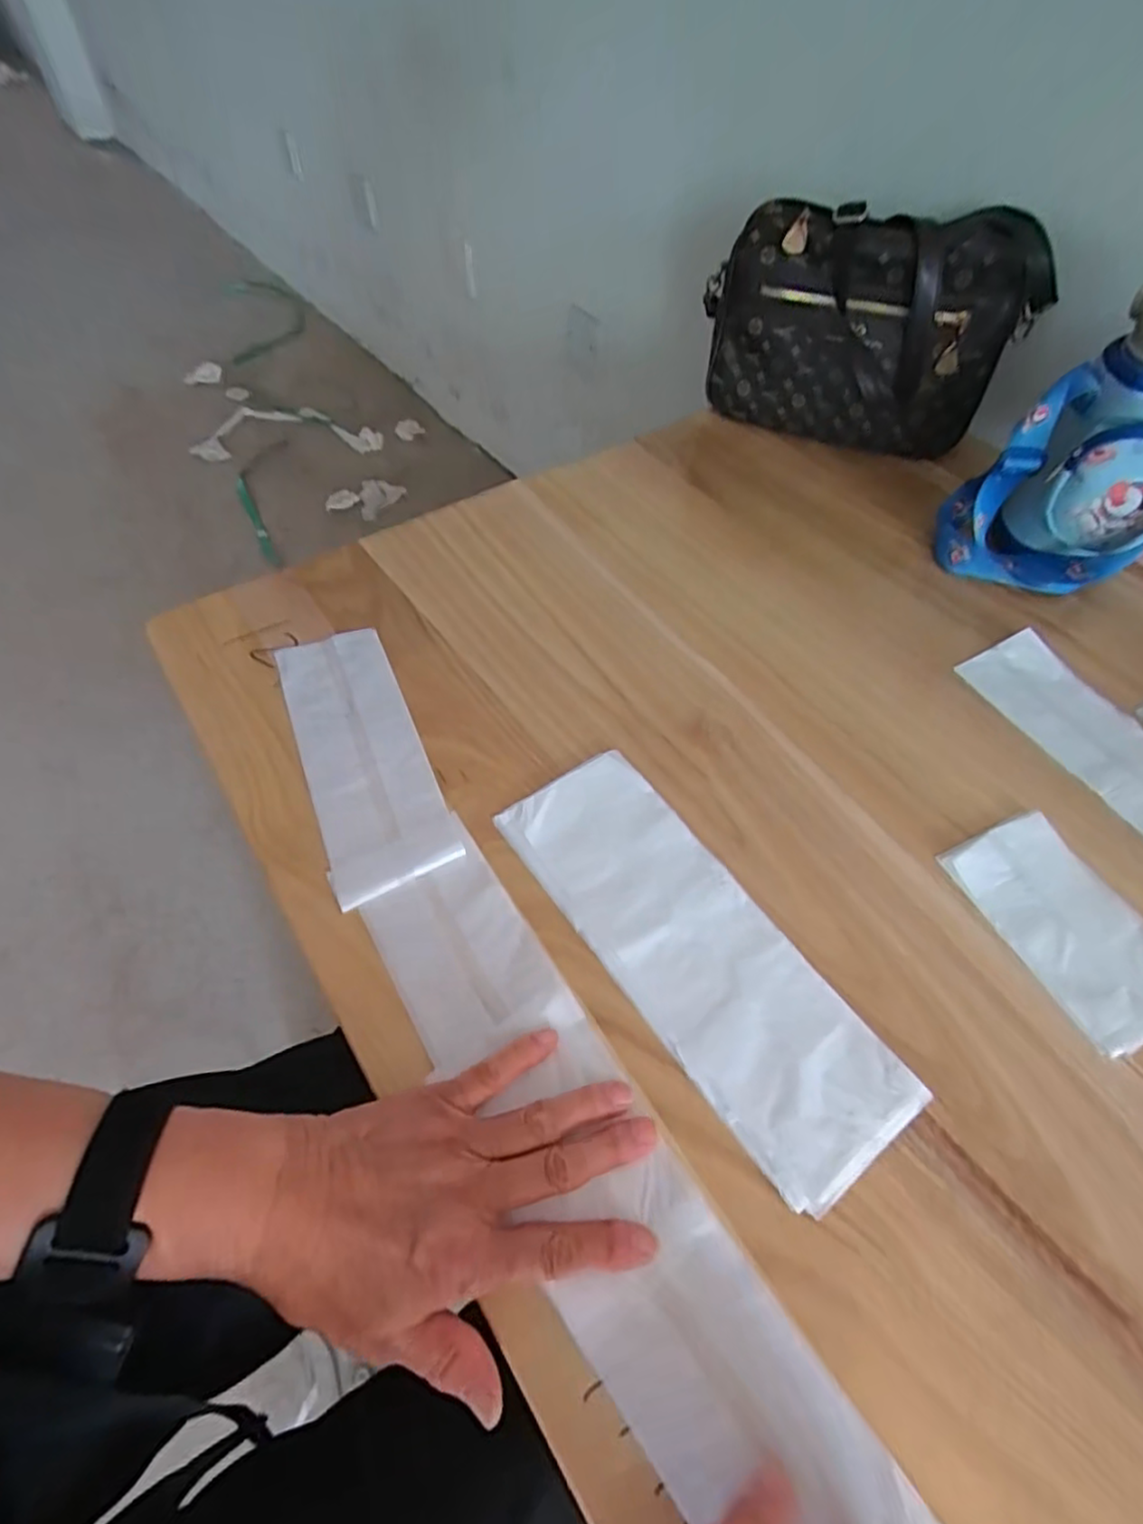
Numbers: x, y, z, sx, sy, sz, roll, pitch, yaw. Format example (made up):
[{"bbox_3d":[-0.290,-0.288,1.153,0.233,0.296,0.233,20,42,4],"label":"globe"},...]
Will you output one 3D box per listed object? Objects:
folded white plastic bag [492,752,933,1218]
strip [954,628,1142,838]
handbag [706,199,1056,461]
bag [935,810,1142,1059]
[{"bbox_3d":[0.067,0.100,0.369,0.093,0.007,0.251,-31,61,-21],"label":"folded white plastic bag"},{"bbox_3d":[0.379,0.006,0.446,0.077,0.008,0.248,-22,59,-16],"label":"strip"},{"bbox_3d":[0.256,-0.377,0.608,0.278,0.180,0.074,15,56,9],"label":"handbag"},{"bbox_3d":[0.287,0.092,0.384,0.082,0.005,0.127,-21,59,-16],"label":"bag"}]

